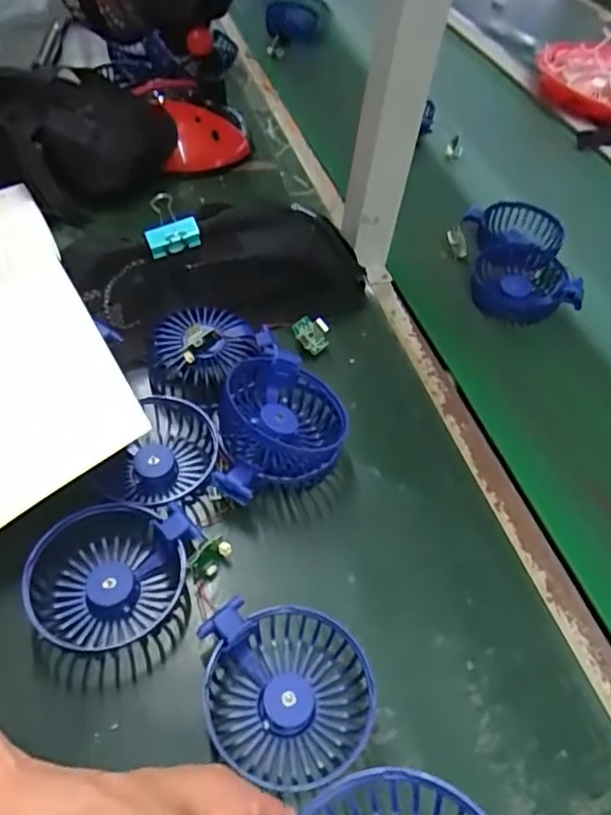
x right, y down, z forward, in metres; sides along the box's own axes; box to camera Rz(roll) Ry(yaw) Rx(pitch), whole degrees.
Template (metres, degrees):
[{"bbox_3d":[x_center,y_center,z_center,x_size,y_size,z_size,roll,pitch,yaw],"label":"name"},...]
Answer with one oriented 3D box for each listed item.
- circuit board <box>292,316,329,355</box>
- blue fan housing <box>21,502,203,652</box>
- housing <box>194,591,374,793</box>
[{"bbox_3d":[0.007,-0.063,0.518,0.027,0.032,0.006,-32,13,8],"label":"circuit board"},{"bbox_3d":[-0.117,0.100,0.366,0.089,0.034,0.080,5,50,-2],"label":"blue fan housing"},{"bbox_3d":[-0.009,0.156,0.333,0.091,0.033,0.084,3,50,-3],"label":"housing"}]

